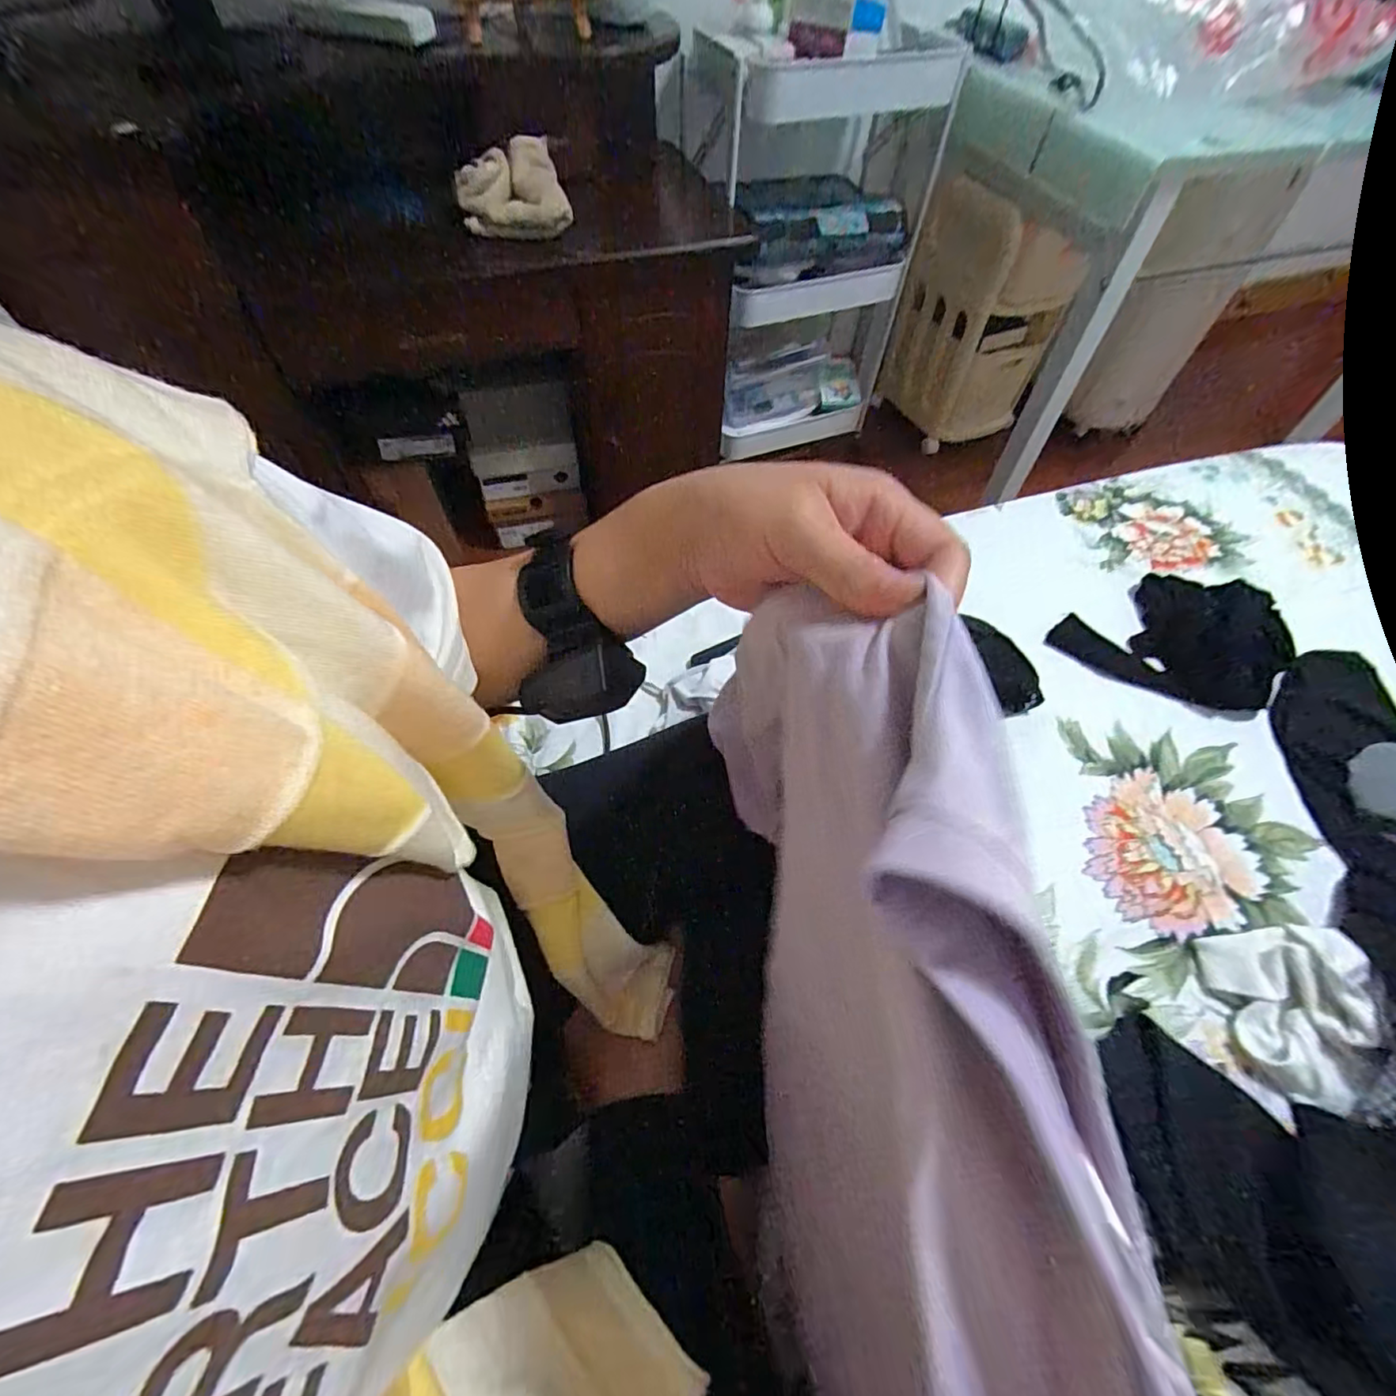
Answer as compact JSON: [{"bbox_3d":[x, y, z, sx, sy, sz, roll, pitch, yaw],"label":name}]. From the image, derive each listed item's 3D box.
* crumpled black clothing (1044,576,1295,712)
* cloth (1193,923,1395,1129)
[{"bbox_3d":[0.541,-0.085,0.678,0.240,0.037,0.174,19,60,10],"label":"crumpled black clothing"},{"bbox_3d":[0.496,0.253,0.472,0.125,0.040,0.132,-7,59,-6],"label":"cloth"}]

